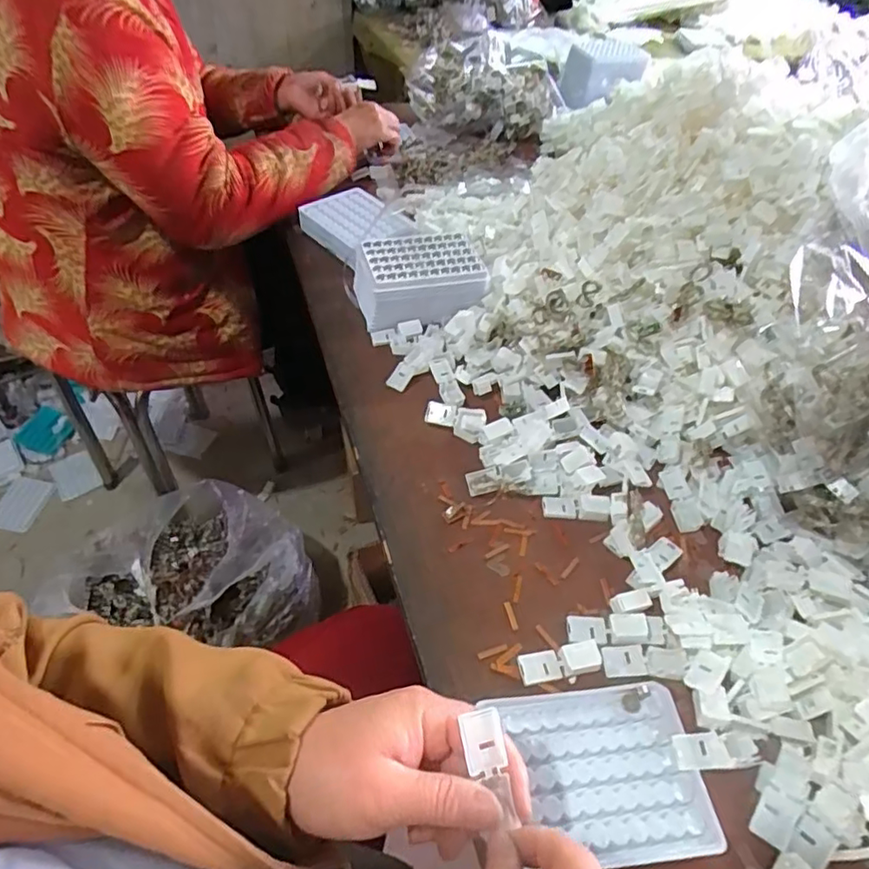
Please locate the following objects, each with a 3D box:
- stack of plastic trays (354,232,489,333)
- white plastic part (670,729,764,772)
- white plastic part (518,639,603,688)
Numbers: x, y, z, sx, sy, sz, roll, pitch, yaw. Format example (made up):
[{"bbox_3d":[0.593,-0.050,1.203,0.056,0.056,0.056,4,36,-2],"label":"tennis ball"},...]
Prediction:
[{"bbox_3d":[-0.017,-0.174,0.642,0.136,0.059,0.101,-6,48,-10],"label":"stack of plastic trays"},{"bbox_3d":[0.175,0.193,0.355,0.053,0.013,0.019,-1,48,-5],"label":"white plastic part"},{"bbox_3d":[0.085,0.153,0.391,0.055,0.008,0.021,-8,49,-11],"label":"white plastic part"}]

